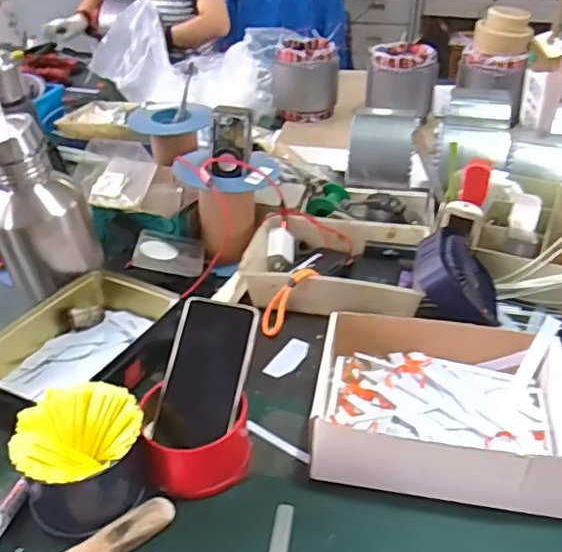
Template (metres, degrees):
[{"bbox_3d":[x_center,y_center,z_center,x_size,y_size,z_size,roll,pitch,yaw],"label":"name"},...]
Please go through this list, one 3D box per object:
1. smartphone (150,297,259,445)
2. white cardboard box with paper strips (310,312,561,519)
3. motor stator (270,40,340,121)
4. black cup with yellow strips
[{"bbox_3d":[-0.073,0.095,0.566,0.079,0.011,0.146,8,78,17],"label":"smartphone"},{"bbox_3d":[0.152,0.119,0.582,0.255,0.063,0.198,6,36,10],"label":"white cardboard box with paper strips"},{"bbox_3d":[0.061,-0.475,1.411,0.162,0.160,0.139,-1,35,1],"label":"motor stator"},{"bbox_3d":[-0.173,0.161,0.512,0.102,0.083,0.100,-1,35,1],"label":"black cup with yellow strips"}]

